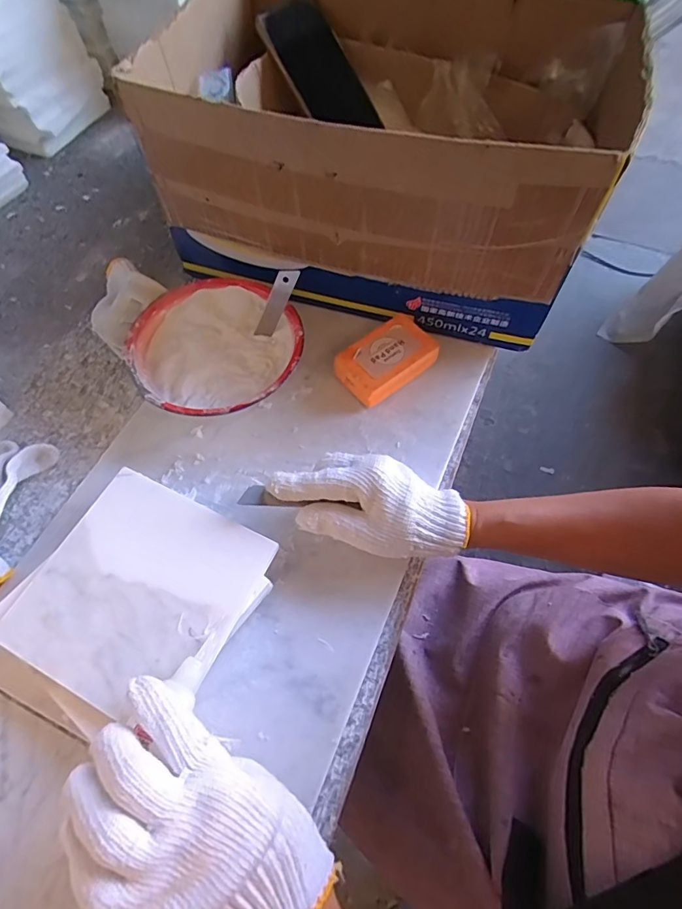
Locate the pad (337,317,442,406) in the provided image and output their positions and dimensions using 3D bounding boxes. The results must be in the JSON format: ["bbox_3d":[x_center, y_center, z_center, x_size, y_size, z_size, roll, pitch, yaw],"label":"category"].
[{"bbox_3d":[0.049,-0.095,0.469,0.098,0.036,0.064,-38,68,-17],"label":"pad"}]

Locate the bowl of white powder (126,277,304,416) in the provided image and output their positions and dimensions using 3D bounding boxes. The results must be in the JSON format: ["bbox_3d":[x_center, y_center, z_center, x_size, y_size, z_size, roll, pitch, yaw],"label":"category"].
[{"bbox_3d":[-0.121,-0.097,0.464,0.158,0.051,0.160,0,62,1],"label":"bowl of white powder"}]

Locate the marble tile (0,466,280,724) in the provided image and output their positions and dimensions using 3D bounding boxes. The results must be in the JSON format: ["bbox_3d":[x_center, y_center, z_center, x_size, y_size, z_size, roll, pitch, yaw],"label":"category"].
[{"bbox_3d":[-0.152,0.100,0.346,0.149,0.007,0.150,24,65,13],"label":"marble tile"}]

